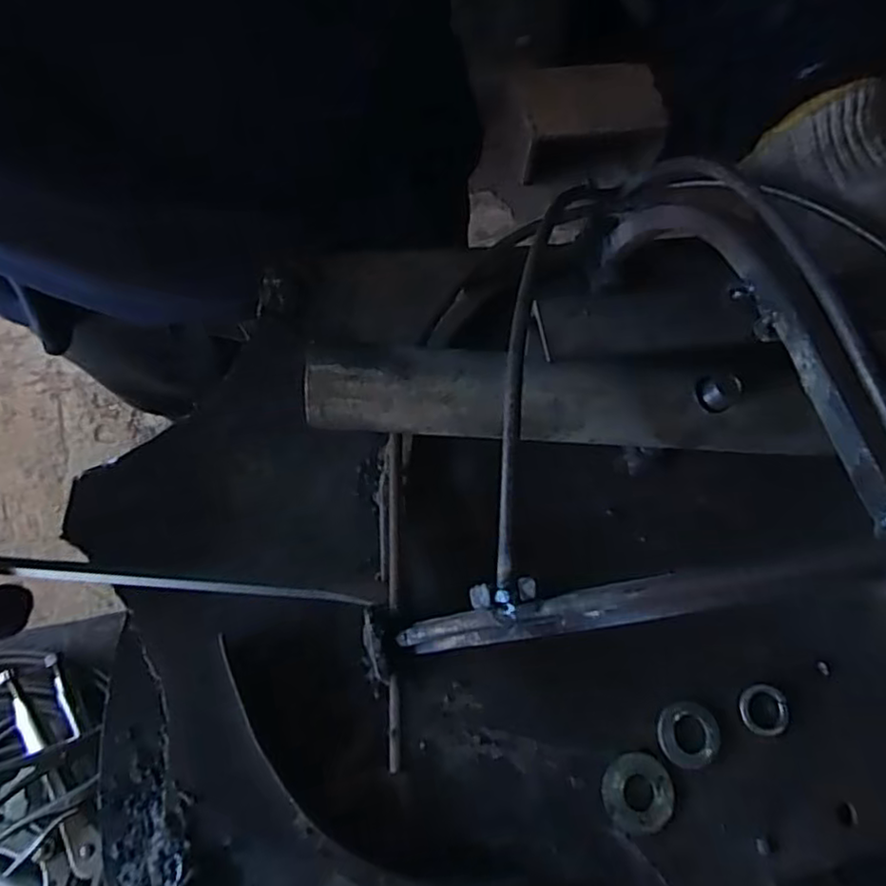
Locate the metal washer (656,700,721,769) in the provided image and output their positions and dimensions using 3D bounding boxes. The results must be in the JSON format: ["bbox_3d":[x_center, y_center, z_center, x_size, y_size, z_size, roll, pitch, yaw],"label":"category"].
[{"bbox_3d":[0.095,0.111,0.258,0.025,0.004,0.024,2,66,-5],"label":"metal washer"}]

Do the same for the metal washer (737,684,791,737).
[{"bbox_3d":[0.127,0.105,0.265,0.021,0.004,0.019,29,66,7],"label":"metal washer"}]

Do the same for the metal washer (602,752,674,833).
[{"bbox_3d":[0.072,0.130,0.249,0.027,0.004,0.026,3,66,-4],"label":"metal washer"}]

